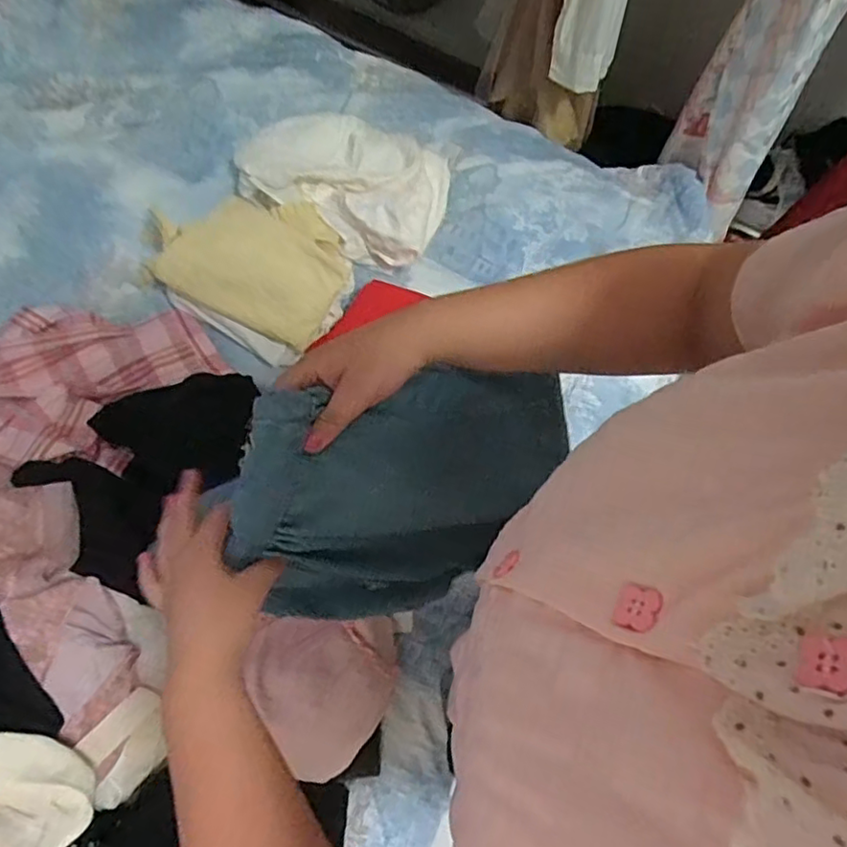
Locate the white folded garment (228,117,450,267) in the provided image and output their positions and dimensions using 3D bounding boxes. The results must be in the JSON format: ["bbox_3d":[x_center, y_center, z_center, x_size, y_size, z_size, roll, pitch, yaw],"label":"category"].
[{"bbox_3d":[-0.122,-0.385,0.965,0.334,0.072,0.198,23,71,6],"label":"white folded garment"}]

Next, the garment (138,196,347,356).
[{"bbox_3d":[-0.235,-0.243,0.900,0.263,0.068,0.187,23,71,6],"label":"garment"}]

